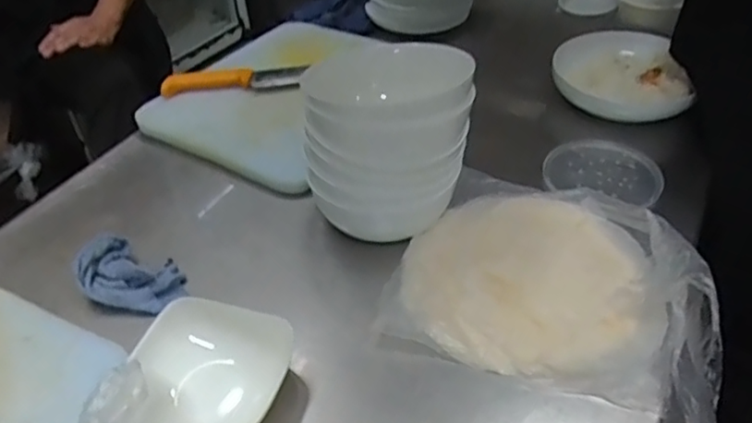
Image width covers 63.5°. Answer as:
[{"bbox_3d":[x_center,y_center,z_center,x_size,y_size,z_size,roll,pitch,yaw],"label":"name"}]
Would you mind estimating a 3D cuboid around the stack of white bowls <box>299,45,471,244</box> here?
[{"bbox_3d":[0.023,-0.088,0.704,0.167,0.177,0.183,8,43,13],"label":"stack of white bowls"}]

